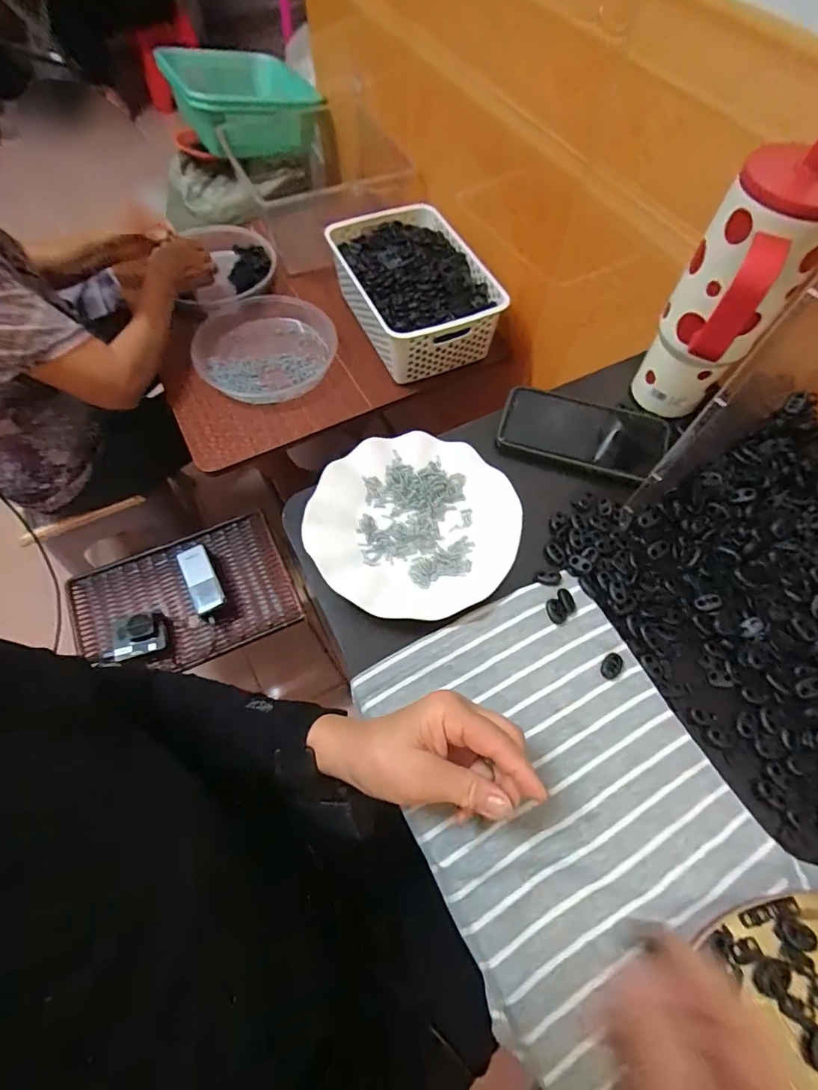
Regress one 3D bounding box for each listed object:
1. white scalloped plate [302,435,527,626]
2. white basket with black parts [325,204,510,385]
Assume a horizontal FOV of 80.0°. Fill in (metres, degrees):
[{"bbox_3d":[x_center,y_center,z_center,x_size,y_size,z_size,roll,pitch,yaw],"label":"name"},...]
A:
[{"bbox_3d":[0.002,-0.019,0.437,0.173,0.025,0.176,0,62,1],"label":"white scalloped plate"},{"bbox_3d":[0.010,-0.433,0.842,0.207,0.113,0.316,-22,65,-11],"label":"white basket with black parts"}]

